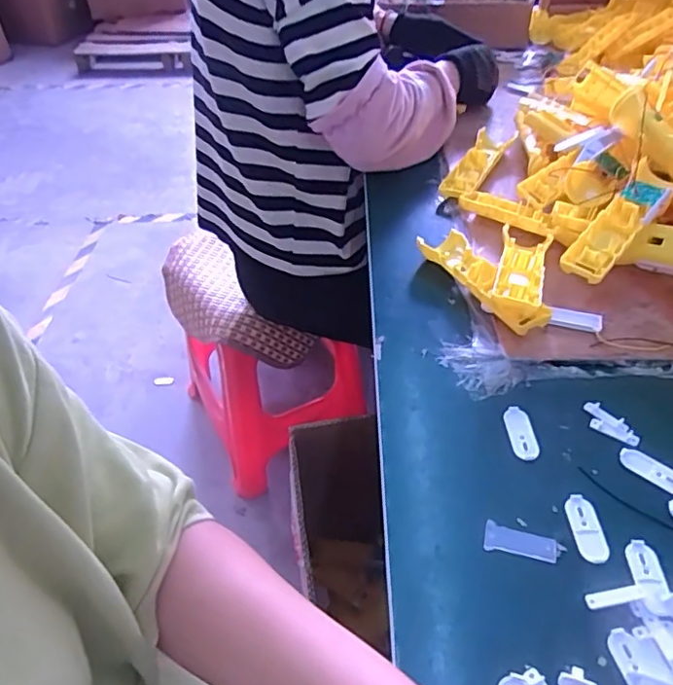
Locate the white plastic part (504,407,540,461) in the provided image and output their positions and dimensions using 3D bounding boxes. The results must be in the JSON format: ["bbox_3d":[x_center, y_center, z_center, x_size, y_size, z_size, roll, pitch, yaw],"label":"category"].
[{"bbox_3d":[0.151,0.073,0.476,0.018,0.009,0.049,-5,43,-4],"label":"white plastic part"}]

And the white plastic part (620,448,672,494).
[{"bbox_3d":[0.244,0.098,0.447,0.051,0.004,0.019,33,53,31],"label":"white plastic part"}]

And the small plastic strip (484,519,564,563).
[{"bbox_3d":[0.131,0.141,0.407,0.052,0.004,0.020,13,45,14],"label":"small plastic strip"}]

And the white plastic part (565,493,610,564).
[{"bbox_3d":[0.178,0.131,0.415,0.020,0.004,0.050,-3,43,-2],"label":"white plastic part"}]

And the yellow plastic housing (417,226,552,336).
[{"bbox_3d":[0.144,-0.069,0.584,0.134,0.056,0.168,9,44,11],"label":"yellow plastic housing"}]

